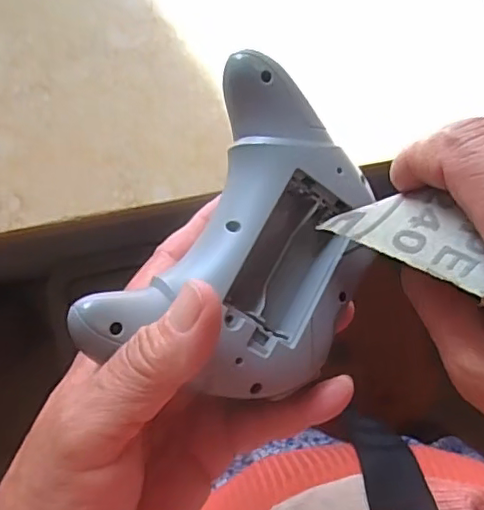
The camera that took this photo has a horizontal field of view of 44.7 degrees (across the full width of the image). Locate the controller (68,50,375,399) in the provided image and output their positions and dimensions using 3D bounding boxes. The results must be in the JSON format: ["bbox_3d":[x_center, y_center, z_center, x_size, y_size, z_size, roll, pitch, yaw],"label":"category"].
[{"bbox_3d":[0.006,-0.003,0.226,0.085,0.047,0.118,32,84,-5],"label":"controller"}]

